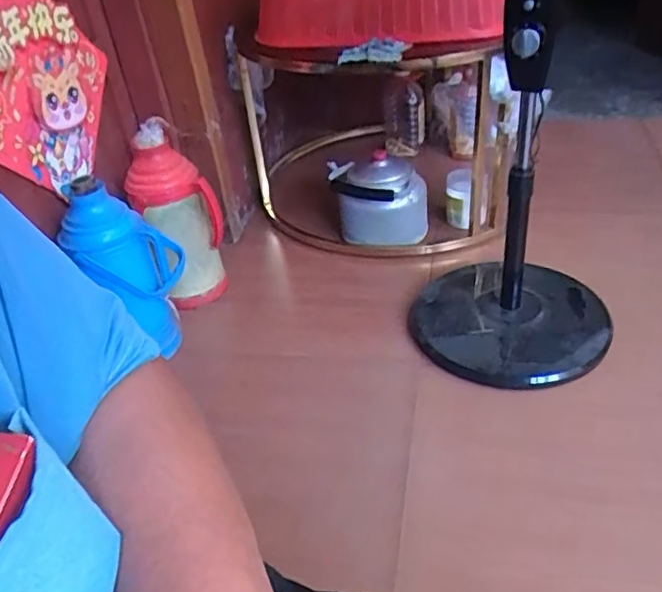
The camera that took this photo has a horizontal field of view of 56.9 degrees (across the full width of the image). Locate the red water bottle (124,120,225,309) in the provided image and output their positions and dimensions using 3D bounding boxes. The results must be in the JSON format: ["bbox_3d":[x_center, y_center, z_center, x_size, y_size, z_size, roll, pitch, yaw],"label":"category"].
[{"bbox_3d":[-0.313,-0.149,1.286,0.124,0.405,0.135,19,44,32],"label":"red water bottle"}]

